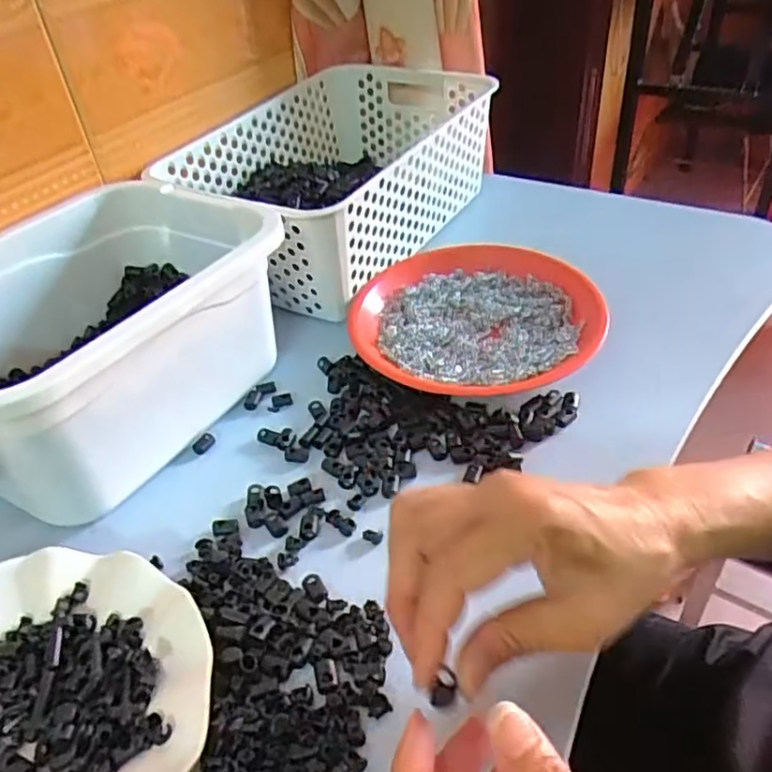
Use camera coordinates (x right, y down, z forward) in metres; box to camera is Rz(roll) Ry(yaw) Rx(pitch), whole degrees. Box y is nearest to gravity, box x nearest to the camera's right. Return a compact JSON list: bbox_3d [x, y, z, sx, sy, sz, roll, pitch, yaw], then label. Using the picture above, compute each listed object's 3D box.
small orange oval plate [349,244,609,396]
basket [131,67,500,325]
[{"bbox_3d":[0.070,-0.057,0.534,0.190,0.022,0.184,-6,41,0],"label":"small orange oval plate"},{"bbox_3d":[-0.048,-0.206,0.647,0.200,0.098,0.308,20,47,27],"label":"basket"}]

